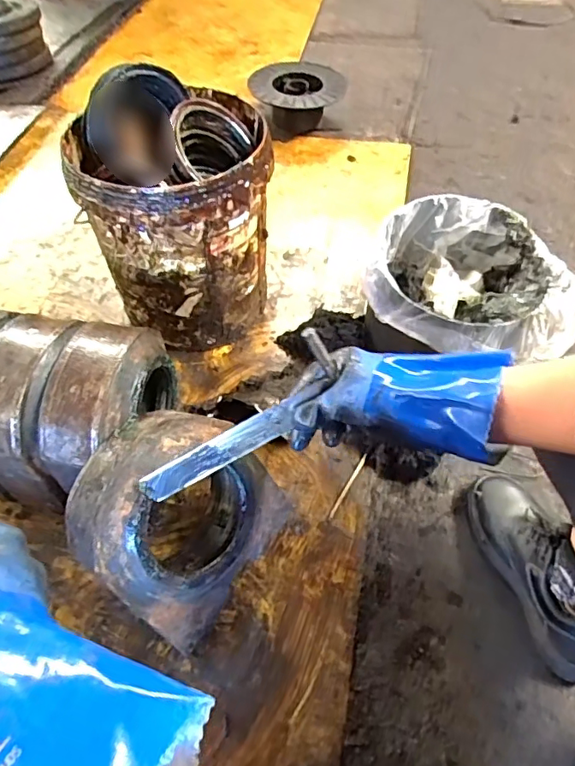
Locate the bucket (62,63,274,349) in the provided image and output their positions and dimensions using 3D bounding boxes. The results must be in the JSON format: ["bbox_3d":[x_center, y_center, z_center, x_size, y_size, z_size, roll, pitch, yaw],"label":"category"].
[{"bbox_3d":[-0.175,-0.270,0.899,0.285,0.376,0.281,-1,53,1],"label":"bucket"}]

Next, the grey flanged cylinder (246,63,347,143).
[{"bbox_3d":[0.023,-0.798,1.490,0.237,0.115,0.242,20,54,12],"label":"grey flanged cylinder"}]

